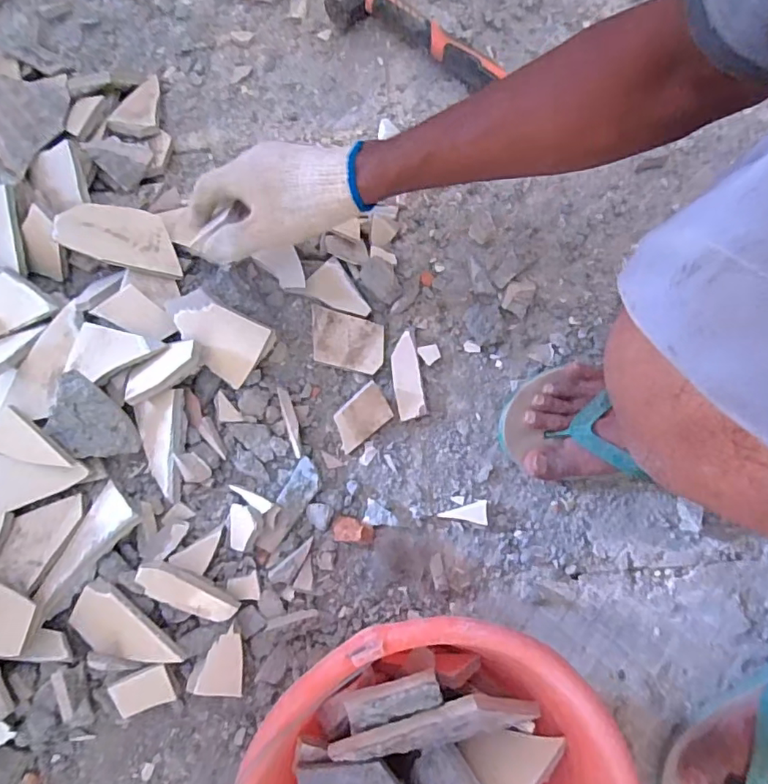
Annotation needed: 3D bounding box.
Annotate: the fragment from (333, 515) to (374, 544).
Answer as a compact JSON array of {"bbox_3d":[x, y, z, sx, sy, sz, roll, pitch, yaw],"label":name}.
[{"bbox_3d":[-0.029,0.132,0.510,0.040,0.021,0.022,9,78,2],"label":"fragment"}]

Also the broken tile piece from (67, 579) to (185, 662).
[{"bbox_3d":[-0.235,0.221,0.484,0.108,0.014,0.055,36,98,10],"label":"broken tile piece"}]

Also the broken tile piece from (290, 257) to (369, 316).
[{"bbox_3d":[-0.047,-0.115,0.571,0.078,0.009,0.049,20,78,5],"label":"broken tile piece"}]

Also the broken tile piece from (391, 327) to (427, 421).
[{"bbox_3d":[0.023,-0.020,0.548,0.029,0.011,0.092,-8,78,-2],"label":"broken tile piece"}]

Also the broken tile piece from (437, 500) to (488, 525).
[{"bbox_3d":[0.077,0.115,0.520,0.045,0.014,0.022,5,78,1],"label":"broken tile piece"}]

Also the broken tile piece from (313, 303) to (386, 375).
[{"bbox_3d":[-0.039,-0.055,0.554,0.078,0.010,0.056,11,78,3],"label":"broken tile piece"}]

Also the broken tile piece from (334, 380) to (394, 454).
[{"bbox_3d":[-0.024,0.026,0.537,0.065,0.004,0.041,-41,96,0],"label":"broken tile piece"}]

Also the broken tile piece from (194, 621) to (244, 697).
[{"bbox_3d":[-0.145,0.242,0.480,0.038,0.004,0.059,6,87,-13],"label":"broken tile piece"}]

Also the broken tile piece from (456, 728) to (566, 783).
[{"bbox_3d":[0.092,0.262,0.389,0.065,0.053,0.005,-31,122,-20],"label":"broken tile piece"}]

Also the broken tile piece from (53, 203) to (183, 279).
[{"bbox_3d":[-0.268,-0.160,0.548,0.116,0.005,0.060,11,83,-21],"label":"broken tile piece"}]

